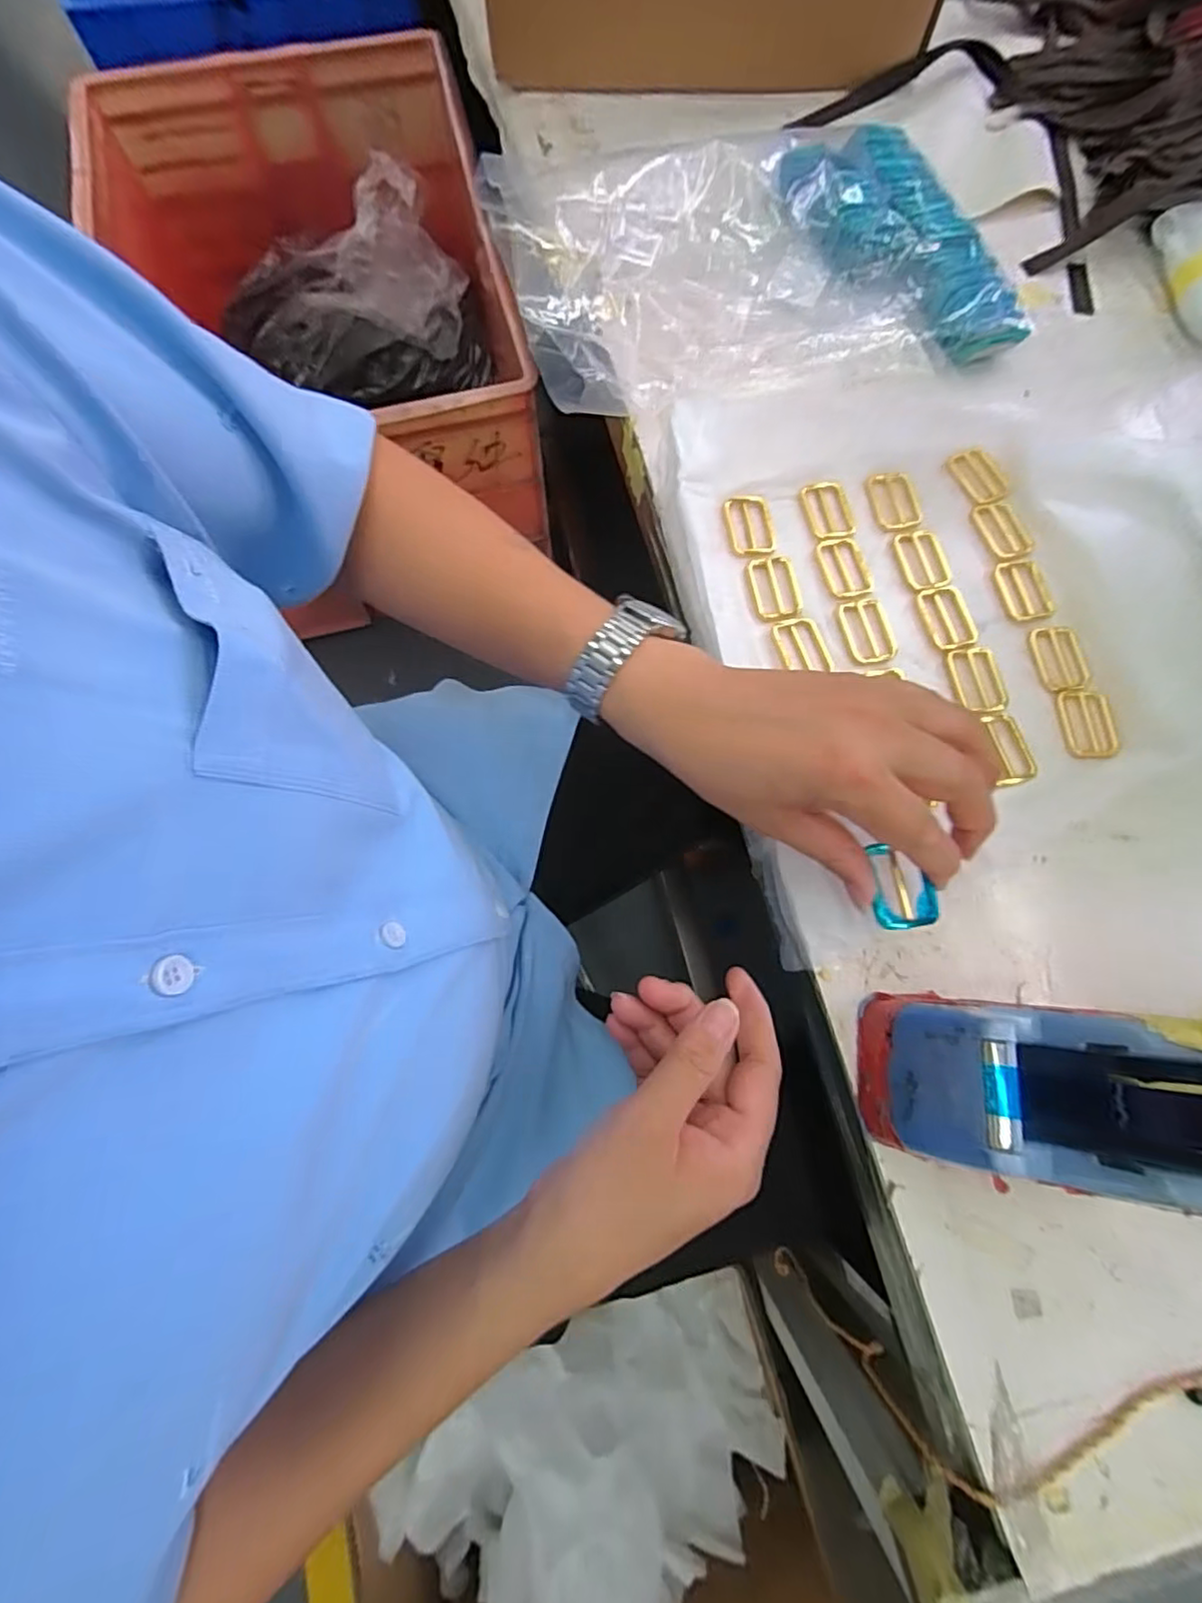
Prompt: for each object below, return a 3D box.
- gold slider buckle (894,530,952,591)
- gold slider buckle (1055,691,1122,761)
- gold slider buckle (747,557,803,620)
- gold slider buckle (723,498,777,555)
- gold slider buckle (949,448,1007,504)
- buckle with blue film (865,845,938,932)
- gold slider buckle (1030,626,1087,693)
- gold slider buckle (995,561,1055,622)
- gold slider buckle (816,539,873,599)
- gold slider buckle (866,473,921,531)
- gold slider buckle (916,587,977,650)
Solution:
[{"bbox_3d":[0.215,-0.160,0.417,0.029,0.006,0.044,-13,74,-3],"label":"gold slider buckle"},{"bbox_3d":[0.300,-0.047,0.382,0.029,0.005,0.045,-2,74,0],"label":"gold slider buckle"},{"bbox_3d":[0.114,-0.140,0.407,0.034,0.004,0.046,-5,74,-1],"label":"gold slider buckle"},{"bbox_3d":[0.101,-0.183,0.419,0.034,0.006,0.044,-6,74,-8],"label":"gold slider buckle"},{"bbox_3d":[0.264,-0.227,0.437,0.024,0.007,0.043,-26,76,-7],"label":"gold slider buckle"},{"bbox_3d":[0.153,0.043,0.319,0.029,0.009,0.042,-1,75,-2],"label":"buckle with blue film"},{"bbox_3d":[0.291,-0.091,0.395,0.026,0.006,0.045,-7,74,-2],"label":"gold slider buckle"},{"bbox_3d":[0.277,-0.139,0.409,0.028,0.006,0.044,-7,74,-2],"label":"gold slider buckle"},{"bbox_3d":[0.162,-0.154,0.413,0.027,0.004,0.045,-13,74,-3],"label":"gold slider buckle"},{"bbox_3d":[0.201,-0.205,0.428,0.028,0.004,0.045,-11,74,-3],"label":"gold slider buckle"},{"bbox_3d":[0.224,-0.119,0.402,0.031,0.004,0.044,-13,74,-3],"label":"gold slider buckle"}]

